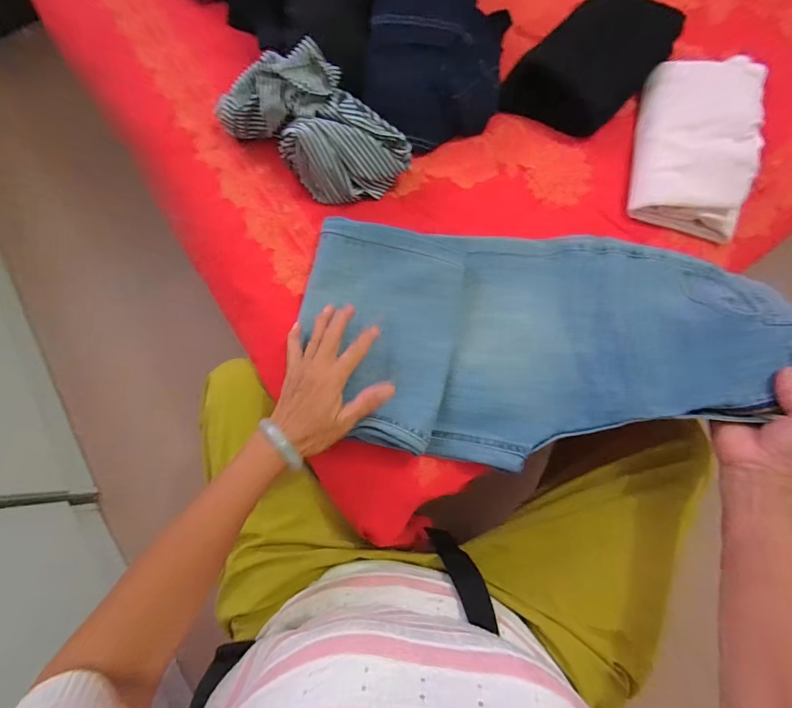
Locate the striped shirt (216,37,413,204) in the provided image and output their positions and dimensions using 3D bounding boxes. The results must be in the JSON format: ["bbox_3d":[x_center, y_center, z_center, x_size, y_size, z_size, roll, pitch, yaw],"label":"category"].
[{"bbox_3d":[-0.114,-0.311,0.515,0.256,0.096,0.132,39,78,13],"label":"striped shirt"}]

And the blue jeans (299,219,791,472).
[{"bbox_3d":[0.163,-0.022,0.423,0.536,0.067,0.271,4,73,3],"label":"blue jeans"}]

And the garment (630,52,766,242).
[{"bbox_3d":[0.412,-0.307,0.514,0.145,0.060,0.301,17,74,7],"label":"garment"}]

